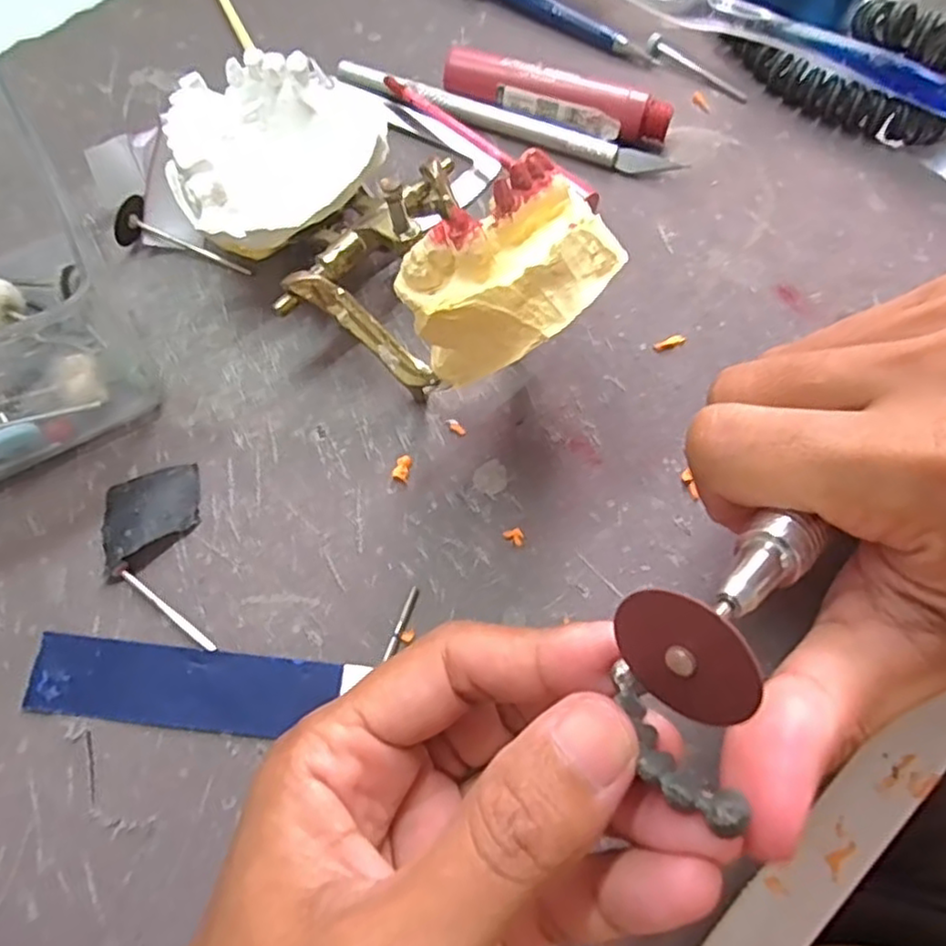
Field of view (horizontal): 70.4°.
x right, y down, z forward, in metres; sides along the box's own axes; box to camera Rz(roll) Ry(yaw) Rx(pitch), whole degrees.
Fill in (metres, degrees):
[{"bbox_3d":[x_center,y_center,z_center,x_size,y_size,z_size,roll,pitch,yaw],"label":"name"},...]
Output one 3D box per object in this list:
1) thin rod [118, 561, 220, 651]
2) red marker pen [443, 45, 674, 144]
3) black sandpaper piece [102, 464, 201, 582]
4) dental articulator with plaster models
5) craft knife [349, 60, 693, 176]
[{"bbox_3d":[-0.088,0.038,0.191,0.039,0.004,0.004,36,72,12],"label":"thin rod"},{"bbox_3d":[0.032,-0.143,0.256,0.087,0.018,0.014,18,69,6],"label":"red marker pen"},{"bbox_3d":[-0.096,0.012,0.200,0.027,0.008,0.027,-14,70,-6],"label":"black sandpaper piece"},{"bbox_3d":[-0.032,-0.080,0.190,0.075,0.066,0.157,-41,75,-15],"label":"dental articulator with plaster models"},{"bbox_3d":[0.011,-0.134,0.258,0.135,0.011,0.012,21,70,7],"label":"craft knife"}]

